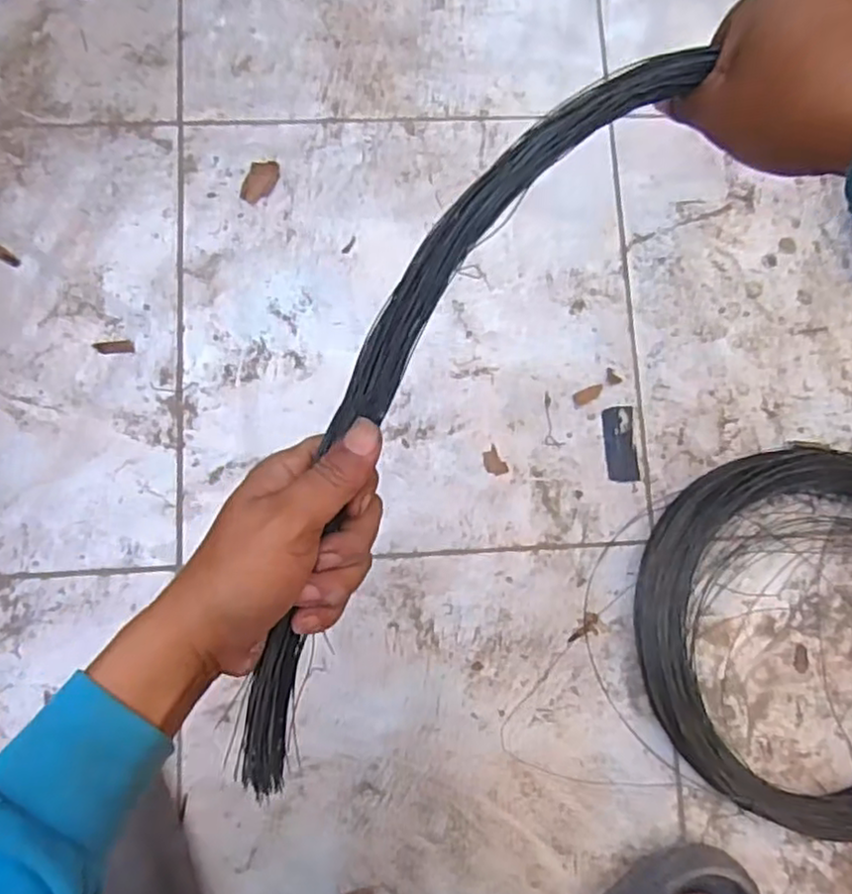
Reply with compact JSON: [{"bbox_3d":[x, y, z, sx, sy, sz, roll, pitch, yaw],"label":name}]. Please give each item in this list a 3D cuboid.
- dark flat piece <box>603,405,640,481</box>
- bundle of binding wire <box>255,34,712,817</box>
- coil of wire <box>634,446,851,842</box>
[{"bbox_3d":[0.170,-0.003,0.598,0.029,0.004,0.065,-3,81,-4],"label":"dark flat piece"},{"bbox_3d":[0.000,-0.012,0.319,0.075,0.031,0.383,27,95,1],"label":"bundle of binding wire"},{"bbox_3d":[0.322,0.151,0.563,0.298,0.050,0.294,1,81,-3],"label":"coil of wire"}]

